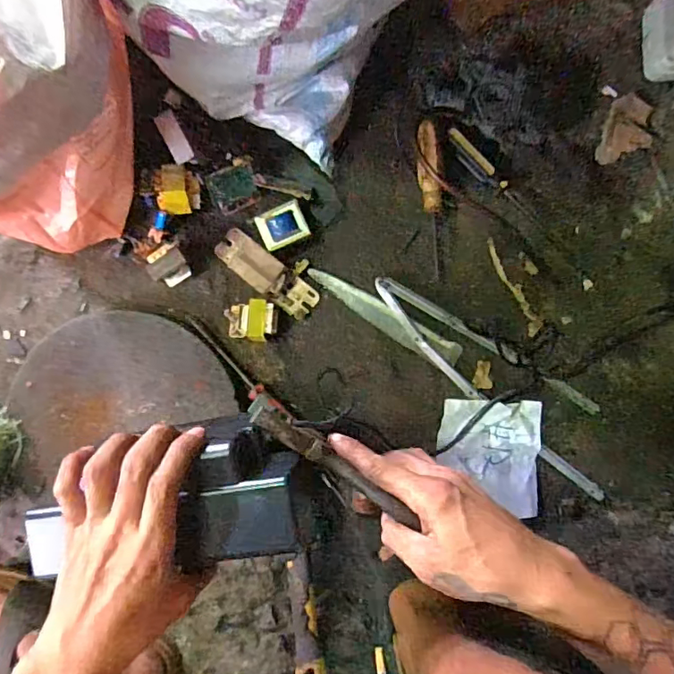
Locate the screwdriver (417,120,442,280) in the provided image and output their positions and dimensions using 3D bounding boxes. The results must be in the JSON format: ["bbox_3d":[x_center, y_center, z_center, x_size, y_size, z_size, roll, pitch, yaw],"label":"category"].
[{"bbox_3d":[0.101,-0.144,0.543,0.023,0.024,0.157,-7,93,2],"label":"screwdriver"}]

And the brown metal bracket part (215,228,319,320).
[{"bbox_3d":[-0.079,-0.071,0.564,0.127,0.037,0.040,39,94,-1],"label":"brown metal bracket part"}]

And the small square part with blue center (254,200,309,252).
[{"bbox_3d":[-0.058,-0.119,0.549,0.051,0.015,0.040,-24,92,3],"label":"small square part with blue center"}]

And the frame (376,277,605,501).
[{"bbox_3d":[0.176,0.043,0.556,0.327,0.013,0.080,38,94,0],"label":"frame"}]

